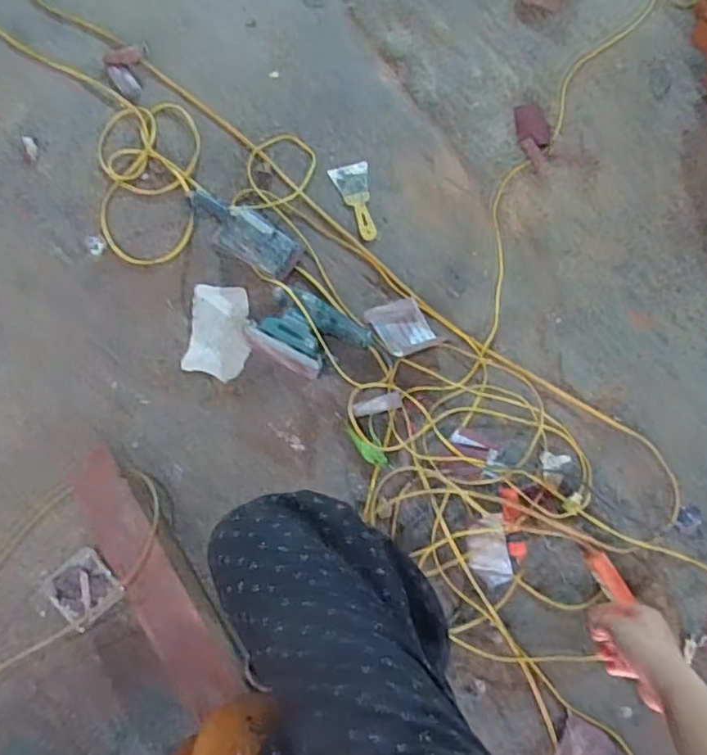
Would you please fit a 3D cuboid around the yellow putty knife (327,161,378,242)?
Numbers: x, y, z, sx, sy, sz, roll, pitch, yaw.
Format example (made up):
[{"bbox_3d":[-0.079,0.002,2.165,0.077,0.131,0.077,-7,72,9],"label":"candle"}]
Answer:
[{"bbox_3d":[0.001,-0.420,1.378,0.088,0.019,0.192,-8,79,-3],"label":"yellow putty knife"}]

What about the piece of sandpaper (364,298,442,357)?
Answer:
[{"bbox_3d":[0.108,-0.113,1.292,0.112,0.010,0.137,-28,80,-7],"label":"piece of sandpaper"}]

